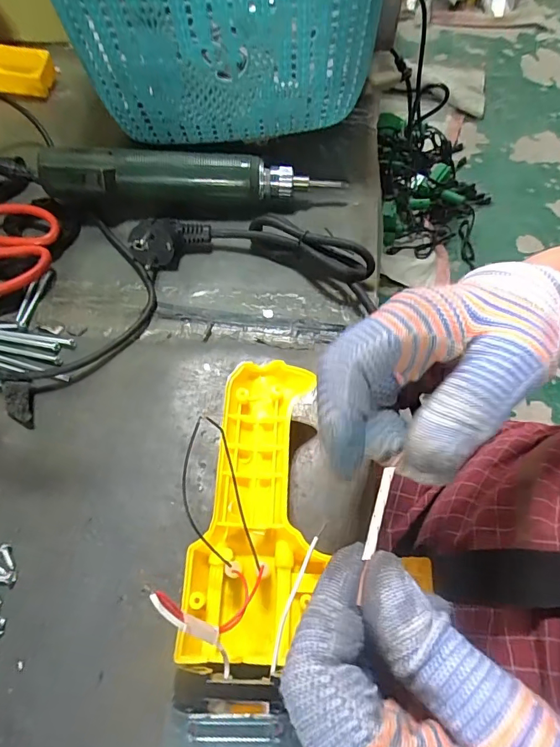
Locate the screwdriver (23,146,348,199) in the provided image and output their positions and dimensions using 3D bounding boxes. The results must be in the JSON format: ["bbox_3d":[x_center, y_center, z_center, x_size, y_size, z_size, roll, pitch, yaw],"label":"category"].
[{"bbox_3d":[-0.077,-0.163,0.374,0.243,0.037,0.034,-2,59,-1],"label":"screwdriver"}]

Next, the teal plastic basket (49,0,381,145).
[{"bbox_3d":[-0.050,-0.341,0.411,0.263,0.146,0.239,-7,60,-4],"label":"teal plastic basket"}]

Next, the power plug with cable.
[{"bbox_3d":[-0.019,-0.097,0.344,0.186,0.031,0.058,12,60,7],"label":"power plug with cable"}]

